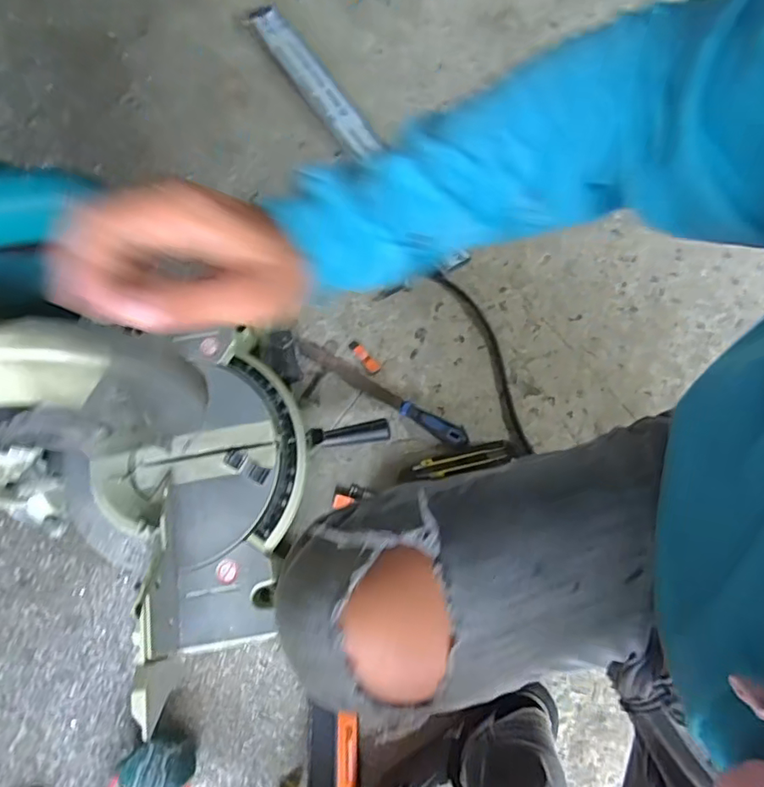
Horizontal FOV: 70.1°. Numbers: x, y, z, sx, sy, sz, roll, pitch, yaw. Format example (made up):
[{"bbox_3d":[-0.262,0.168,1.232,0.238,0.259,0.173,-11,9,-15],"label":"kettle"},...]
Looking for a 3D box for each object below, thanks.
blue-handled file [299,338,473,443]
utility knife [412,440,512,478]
[{"bbox_3d":[-0.004,-0.003,0.804,0.286,0.017,0.031,29,75,11],"label":"blue-handled file"},{"bbox_3d":[0.114,0.096,0.769,0.134,0.018,0.030,-13,71,-2],"label":"utility knife"}]

